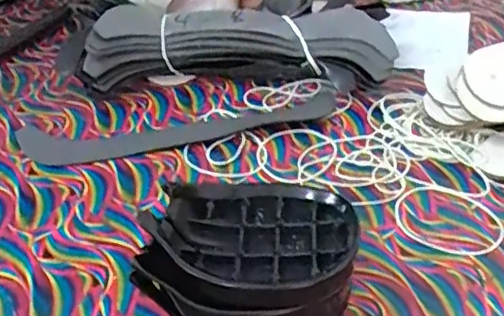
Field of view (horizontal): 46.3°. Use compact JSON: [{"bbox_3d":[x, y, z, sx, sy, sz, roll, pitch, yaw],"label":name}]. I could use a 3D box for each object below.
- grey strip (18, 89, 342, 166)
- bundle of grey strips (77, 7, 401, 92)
[{"bbox_3d":[-0.059,-0.029,0.551,0.299,0.005,0.058,-8,40,-8],"label":"grey strip"},{"bbox_3d":[-0.012,-0.111,0.596,0.290,0.066,0.081,-3,39,-2],"label":"bundle of grey strips"}]

